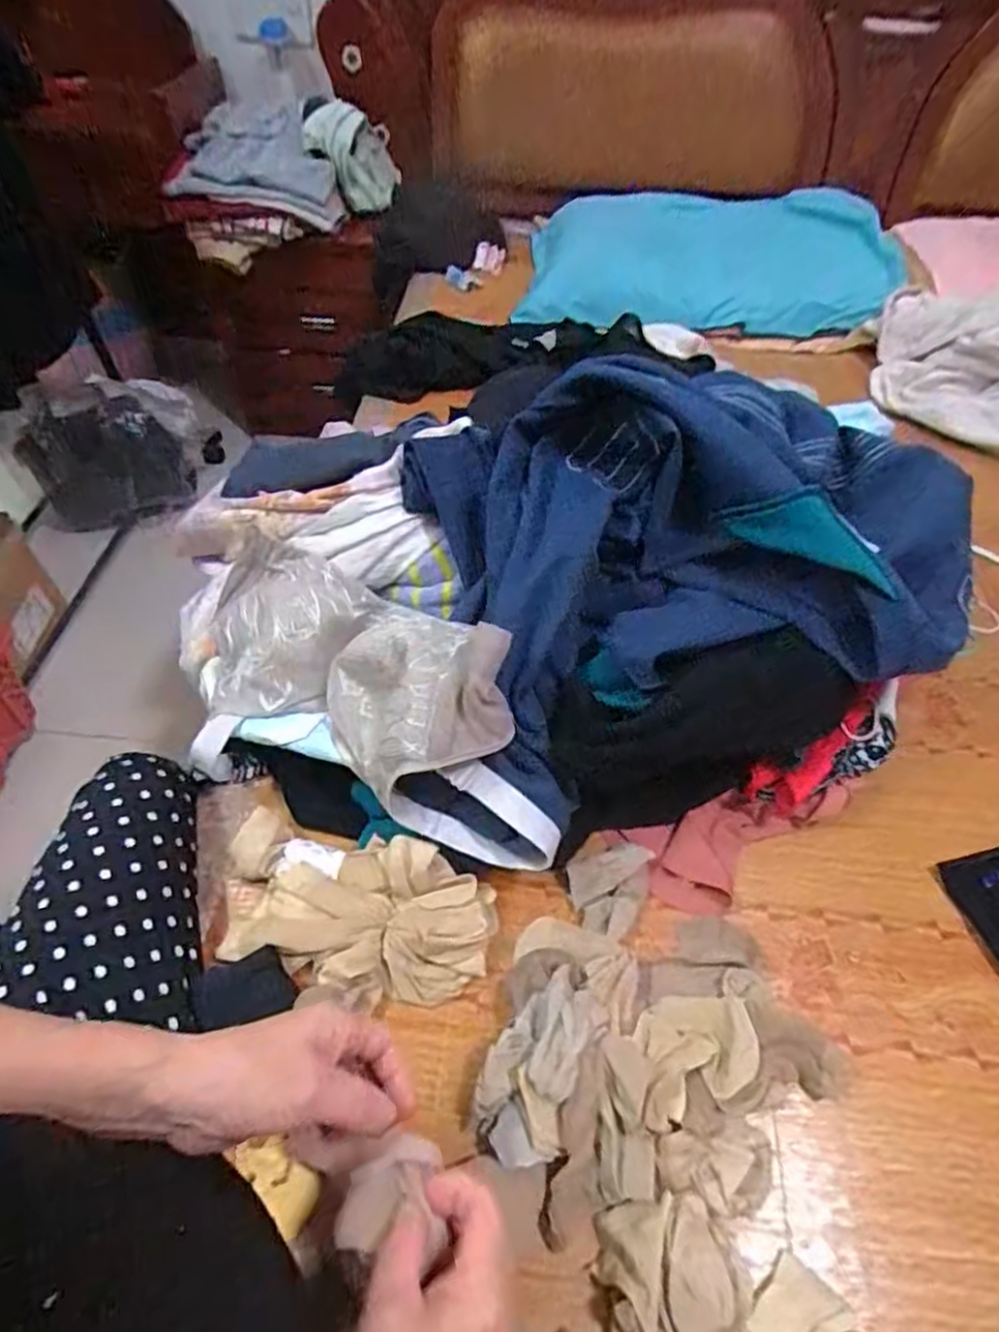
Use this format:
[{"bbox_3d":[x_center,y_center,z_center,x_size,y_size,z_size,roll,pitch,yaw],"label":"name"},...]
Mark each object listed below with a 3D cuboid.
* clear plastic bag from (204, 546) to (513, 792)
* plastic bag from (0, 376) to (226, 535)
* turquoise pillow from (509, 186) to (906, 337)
[{"bbox_3d":[-0.138,0.004,0.617,0.354,0.080,0.163,25,88,29],"label":"clear plastic bag"},{"bbox_3d":[-0.844,-0.474,1.531,0.411,0.292,0.135,-16,52,-14],"label":"plastic bag"},{"bbox_3d":[0.395,-0.803,1.335,0.683,0.095,0.394,2,67,6],"label":"turquoise pillow"}]

